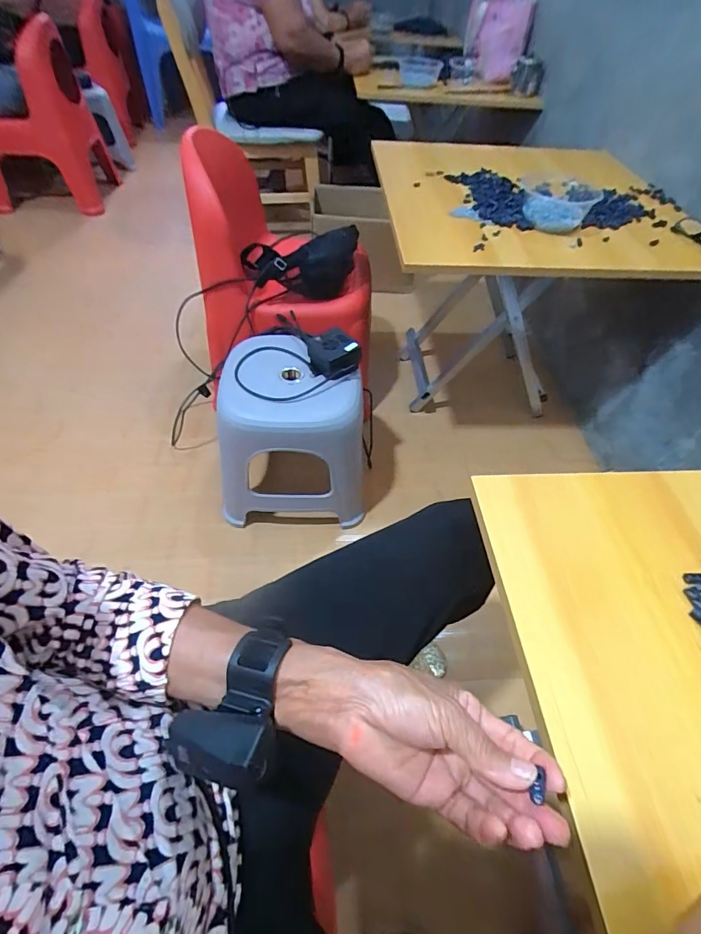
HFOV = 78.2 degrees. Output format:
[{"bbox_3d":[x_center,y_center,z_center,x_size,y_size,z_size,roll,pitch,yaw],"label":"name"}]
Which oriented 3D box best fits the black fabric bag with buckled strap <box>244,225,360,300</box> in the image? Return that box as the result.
[{"bbox_3d":[-0.087,-0.419,0.897,0.227,0.121,0.056,-11,54,-12],"label":"black fabric bag with buckled strap"}]

